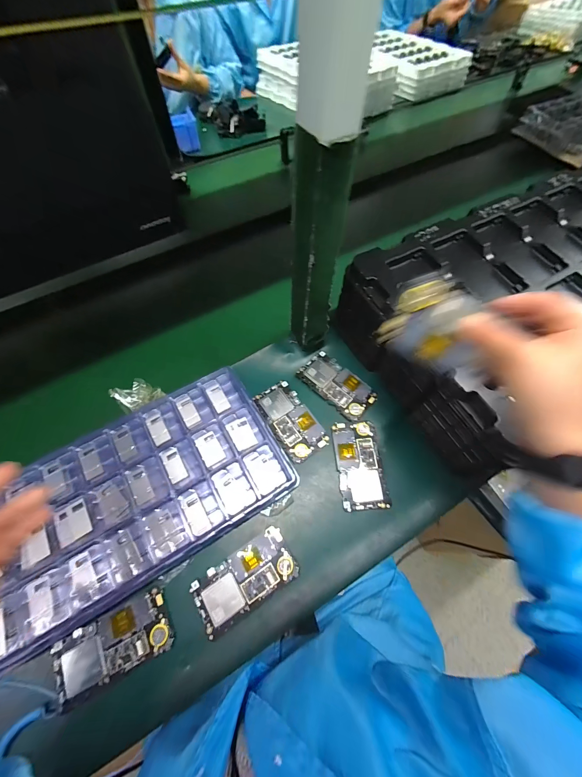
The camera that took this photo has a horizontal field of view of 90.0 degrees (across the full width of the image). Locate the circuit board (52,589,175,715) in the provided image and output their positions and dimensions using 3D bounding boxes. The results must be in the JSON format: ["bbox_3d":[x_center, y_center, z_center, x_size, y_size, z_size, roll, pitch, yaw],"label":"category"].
[{"bbox_3d":[-0.202,0.292,0.332,0.119,0.012,0.062,-24,65,-11],"label":"circuit board"}]

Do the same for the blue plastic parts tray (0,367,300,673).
[{"bbox_3d":[-0.192,0.130,0.385,0.360,0.035,0.207,-29,66,-13],"label":"blue plastic parts tray"}]

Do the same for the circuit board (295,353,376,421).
[{"bbox_3d":[0.076,-0.007,0.480,0.123,0.012,0.068,39,70,18],"label":"circuit board"}]

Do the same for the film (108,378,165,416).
[{"bbox_3d":[-0.238,0.013,0.449,0.082,0.031,0.044,-13,64,-6],"label":"film"}]

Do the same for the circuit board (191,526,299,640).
[{"bbox_3d":[-0.057,0.236,0.362,0.122,0.007,0.061,-28,66,-13],"label":"circuit board"}]

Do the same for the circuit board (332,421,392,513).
[{"bbox_3d":[0.100,0.110,0.426,0.067,0.012,0.123,-4,63,-2],"label":"circuit board"}]

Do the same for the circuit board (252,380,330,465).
[{"bbox_3d":[0.000,0.048,0.453,0.064,0.012,0.122,-32,67,-14],"label":"circuit board"}]

